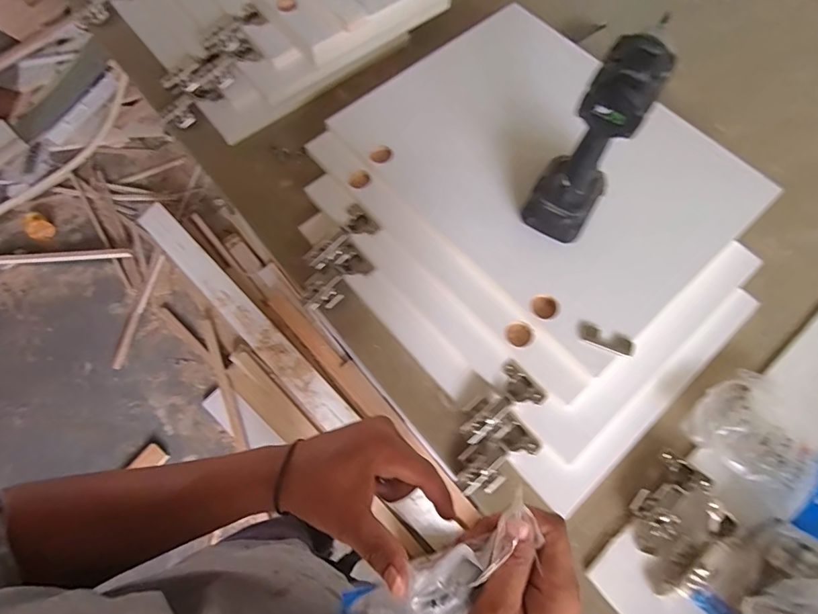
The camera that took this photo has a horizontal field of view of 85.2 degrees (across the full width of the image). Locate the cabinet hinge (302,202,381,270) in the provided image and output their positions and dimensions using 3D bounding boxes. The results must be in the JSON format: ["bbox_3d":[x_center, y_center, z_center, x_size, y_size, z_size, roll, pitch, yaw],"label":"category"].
[{"bbox_3d":[-0.100,-0.098,0.644,0.112,0.024,0.056,-39,74,-14],"label":"cabinet hinge"}]

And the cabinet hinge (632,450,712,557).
[{"bbox_3d":[0.306,0.234,0.523,0.063,0.023,0.116,36,72,13],"label":"cabinet hinge"}]

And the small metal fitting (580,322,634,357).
[{"bbox_3d":[0.239,0.040,0.537,0.064,0.007,0.023,23,70,8],"label":"small metal fitting"}]

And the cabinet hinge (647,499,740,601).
[{"bbox_3d":[0.326,0.278,0.500,0.124,0.029,0.045,-39,74,-14],"label":"cabinet hinge"}]

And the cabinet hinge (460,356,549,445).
[{"bbox_3d":[0.110,0.123,0.557,0.112,0.031,0.061,-37,73,-14],"label":"cabinet hinge"}]

